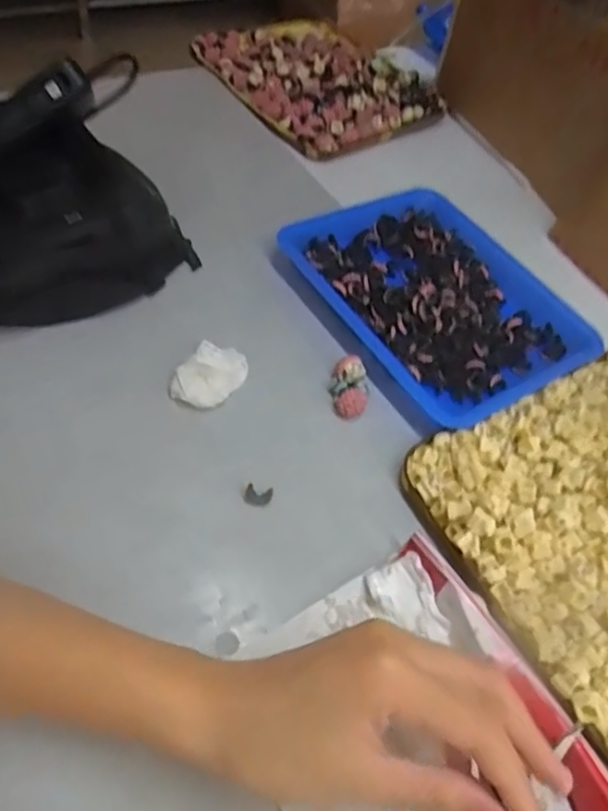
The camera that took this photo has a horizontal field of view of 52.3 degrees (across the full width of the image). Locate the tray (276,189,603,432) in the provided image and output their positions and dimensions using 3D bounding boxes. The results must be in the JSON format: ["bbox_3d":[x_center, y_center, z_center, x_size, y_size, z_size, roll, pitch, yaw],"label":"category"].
[{"bbox_3d":[0.109,-0.090,0.481,0.178,0.027,0.213,-25,61,-27],"label":"tray"}]

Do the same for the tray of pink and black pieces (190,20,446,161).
[{"bbox_3d":[0.018,-0.359,0.679,0.195,0.034,0.224,-34,66,-31],"label":"tray of pink and black pieces"}]

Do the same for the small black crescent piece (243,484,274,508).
[{"bbox_3d":[-0.027,0.054,0.368,0.016,0.009,0.011,11,51,-3],"label":"small black crescent piece"}]

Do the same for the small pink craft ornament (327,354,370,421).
[{"bbox_3d":[0.031,-0.012,0.423,0.026,0.022,0.039,13,51,-1],"label":"small pink craft ornament"}]

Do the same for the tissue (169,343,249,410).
[{"bbox_3d":[-0.062,-0.019,0.410,0.036,0.014,0.048,28,53,11],"label":"tissue"}]

